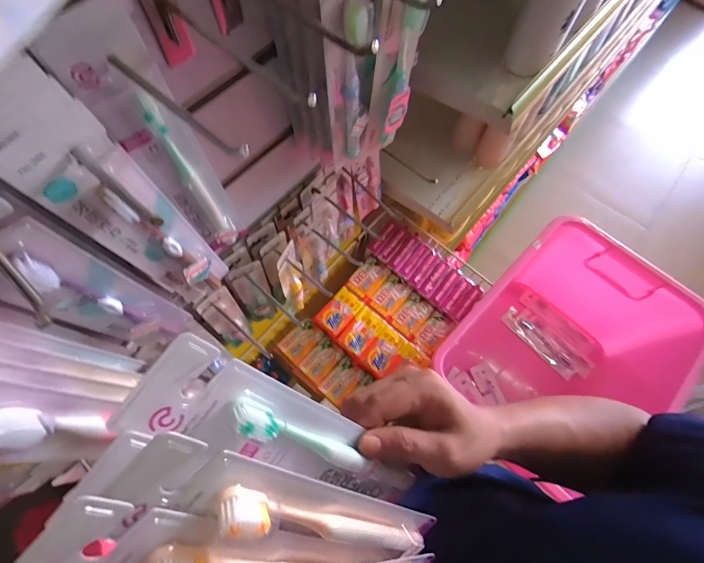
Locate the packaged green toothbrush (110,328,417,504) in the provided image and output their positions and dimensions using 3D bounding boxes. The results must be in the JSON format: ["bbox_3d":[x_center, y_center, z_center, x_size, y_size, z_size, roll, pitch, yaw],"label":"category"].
[{"bbox_3d":[-0.024,0.101,0.216,0.022,0.214,0.046,5,59,46],"label":"packaged green toothbrush"}]

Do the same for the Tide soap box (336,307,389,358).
[{"bbox_3d":[0.024,0.122,0.857,0.070,0.029,0.113,37,71,13],"label":"Tide soap box"}]

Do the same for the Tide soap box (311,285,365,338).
[{"bbox_3d":[-0.031,0.076,0.874,0.073,0.029,0.114,41,72,14],"label":"Tide soap box"}]

